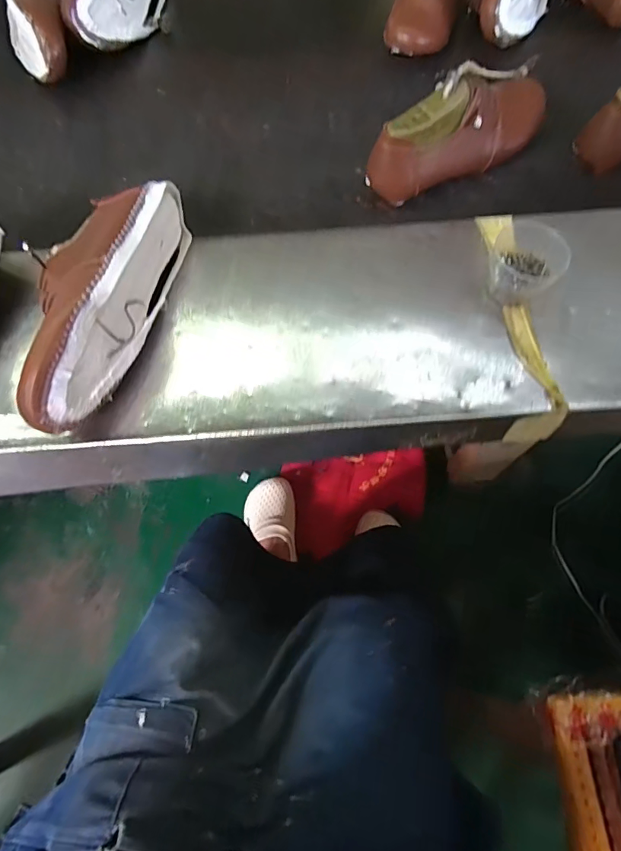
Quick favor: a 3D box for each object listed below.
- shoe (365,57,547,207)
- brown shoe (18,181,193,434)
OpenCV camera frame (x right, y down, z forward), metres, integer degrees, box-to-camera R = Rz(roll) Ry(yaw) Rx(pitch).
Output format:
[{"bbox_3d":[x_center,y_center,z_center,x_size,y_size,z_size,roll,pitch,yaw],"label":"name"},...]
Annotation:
[{"bbox_3d":[0.183,-0.346,0.527,0.258,0.090,0.076,-35,70,-13],"label":"shoe"},{"bbox_3d":[-0.191,-0.113,0.408,0.090,0.093,0.244,10,67,6],"label":"brown shoe"}]

